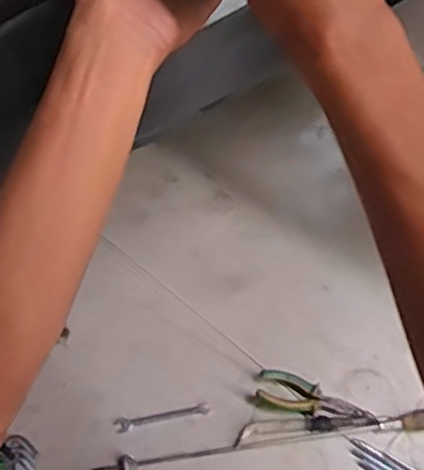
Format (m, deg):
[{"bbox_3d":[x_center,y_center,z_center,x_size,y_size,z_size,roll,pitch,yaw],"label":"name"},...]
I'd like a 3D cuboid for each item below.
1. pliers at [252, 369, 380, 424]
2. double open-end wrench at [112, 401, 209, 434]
[{"bbox_3d":[0.142,0.226,0.886,0.167,0.014,0.050,15,66,8],"label":"pliers"},{"bbox_3d":[-0.069,0.253,0.900,0.128,0.006,0.021,-12,65,-4],"label":"double open-end wrench"}]

